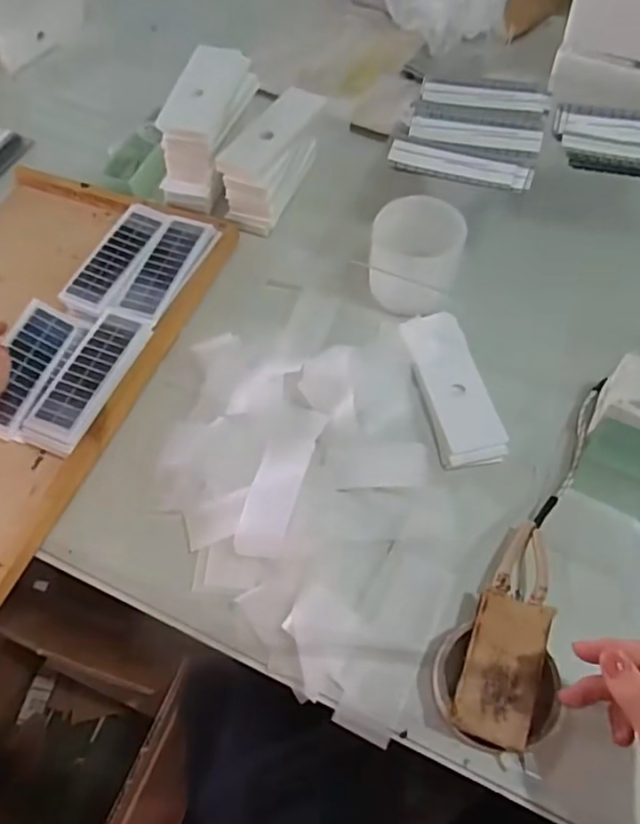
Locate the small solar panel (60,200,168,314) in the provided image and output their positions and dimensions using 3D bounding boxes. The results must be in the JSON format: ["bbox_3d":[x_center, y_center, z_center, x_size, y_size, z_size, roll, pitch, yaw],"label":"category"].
[{"bbox_3d":[-0.216,-0.169,0.649,0.052,0.005,0.139,20,65,10],"label":"small solar panel"}]

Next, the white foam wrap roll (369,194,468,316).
[{"bbox_3d":[0.096,-0.155,0.602,0.088,0.074,0.081,4,62,5],"label":"white foam wrap roll"}]

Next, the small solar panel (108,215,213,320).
[{"bbox_3d":[-0.165,-0.154,0.641,0.051,0.008,0.136,20,65,10],"label":"small solar panel"}]

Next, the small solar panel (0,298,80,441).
[{"bbox_3d":[-0.289,-0.044,0.588,0.051,0.012,0.142,25,59,-13],"label":"small solar panel"}]

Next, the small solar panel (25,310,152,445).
[{"bbox_3d":[-0.215,-0.035,0.569,0.055,0.010,0.142,18,63,14],"label":"small solar panel"}]

